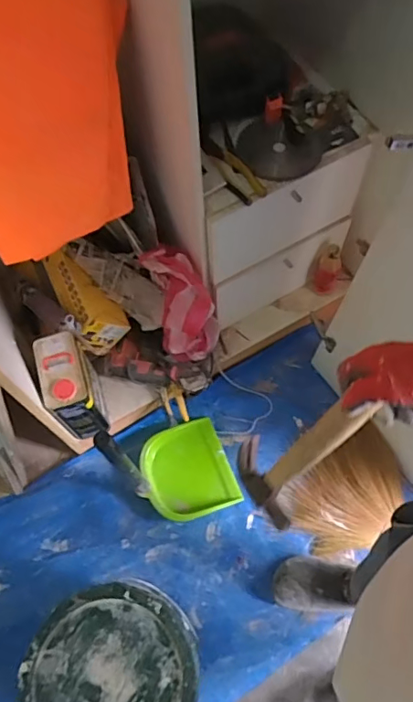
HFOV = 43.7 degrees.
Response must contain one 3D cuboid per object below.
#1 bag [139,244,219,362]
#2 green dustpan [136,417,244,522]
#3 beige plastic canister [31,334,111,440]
[{"bbox_3d":[-0.051,-0.098,1.166,0.147,0.276,0.109,-21,32,-8],"label":"bag"},{"bbox_3d":[-0.055,0.300,1.289,0.230,0.064,0.227,-19,66,-7],"label":"green dustpan"},{"bbox_3d":[-0.299,0.082,1.160,0.099,0.214,0.170,-19,66,-7],"label":"beige plastic canister"}]

